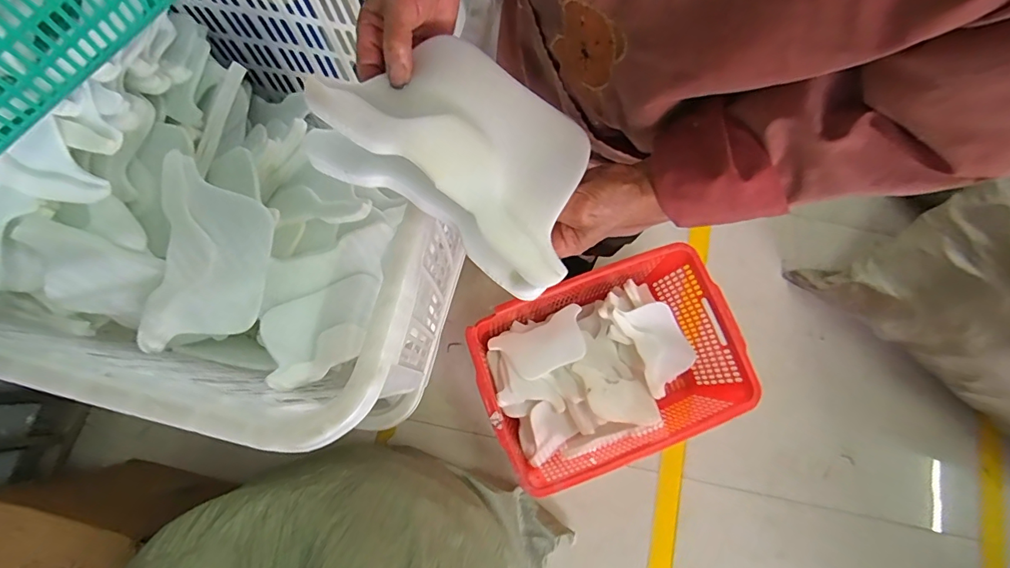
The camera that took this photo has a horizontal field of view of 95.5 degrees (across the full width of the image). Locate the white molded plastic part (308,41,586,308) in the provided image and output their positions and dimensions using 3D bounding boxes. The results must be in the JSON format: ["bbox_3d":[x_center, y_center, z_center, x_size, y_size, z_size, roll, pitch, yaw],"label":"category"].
[{"bbox_3d":[-0.034,-0.118,0.387,0.241,0.068,0.147,33,78,6],"label":"white molded plastic part"}]

